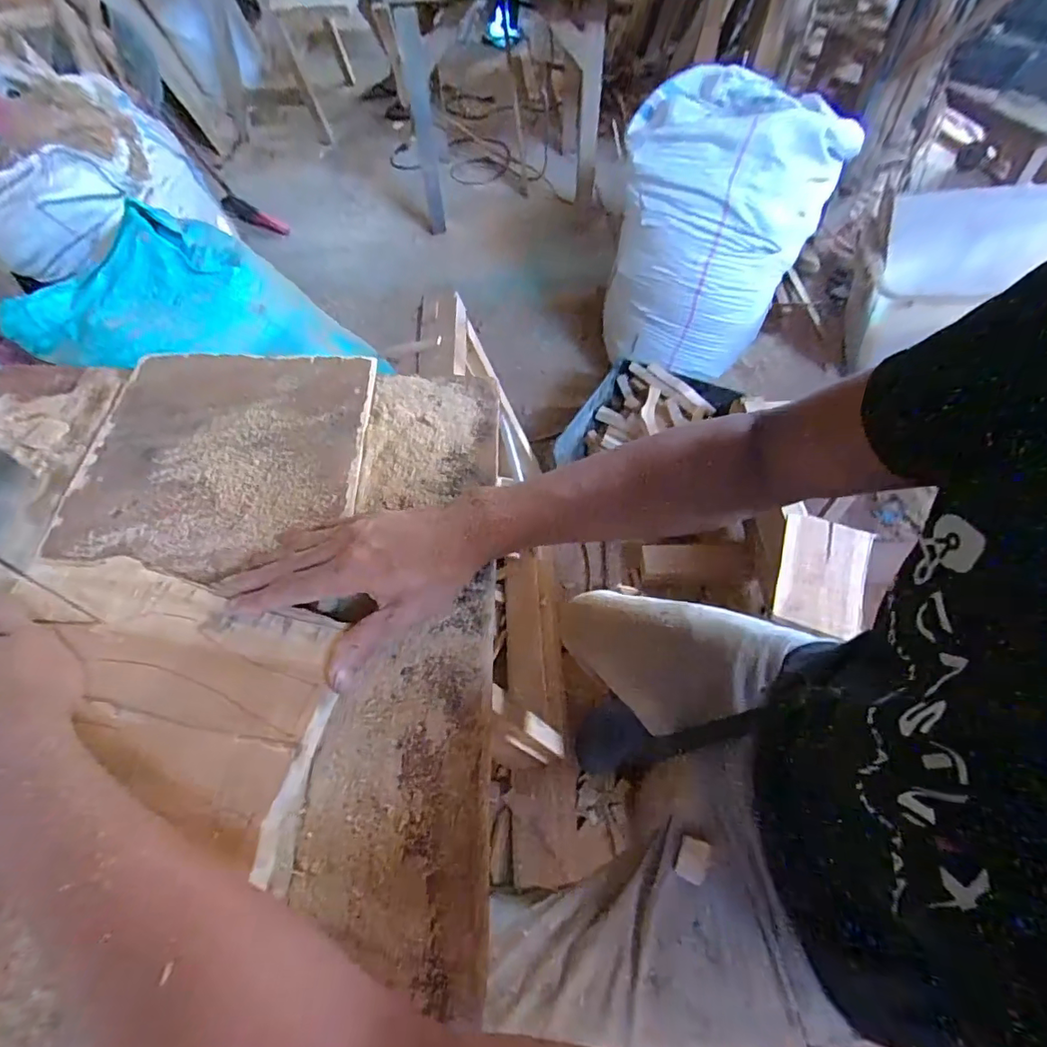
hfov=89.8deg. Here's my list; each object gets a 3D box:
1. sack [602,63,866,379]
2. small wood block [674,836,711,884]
[{"bbox_3d":[0.493,-0.744,1.382,0.482,0.587,0.339,14,59,9],"label":"sack"},{"bbox_3d":[0.166,0.329,0.514,0.029,0.005,0.037,10,57,34],"label":"small wood block"}]

